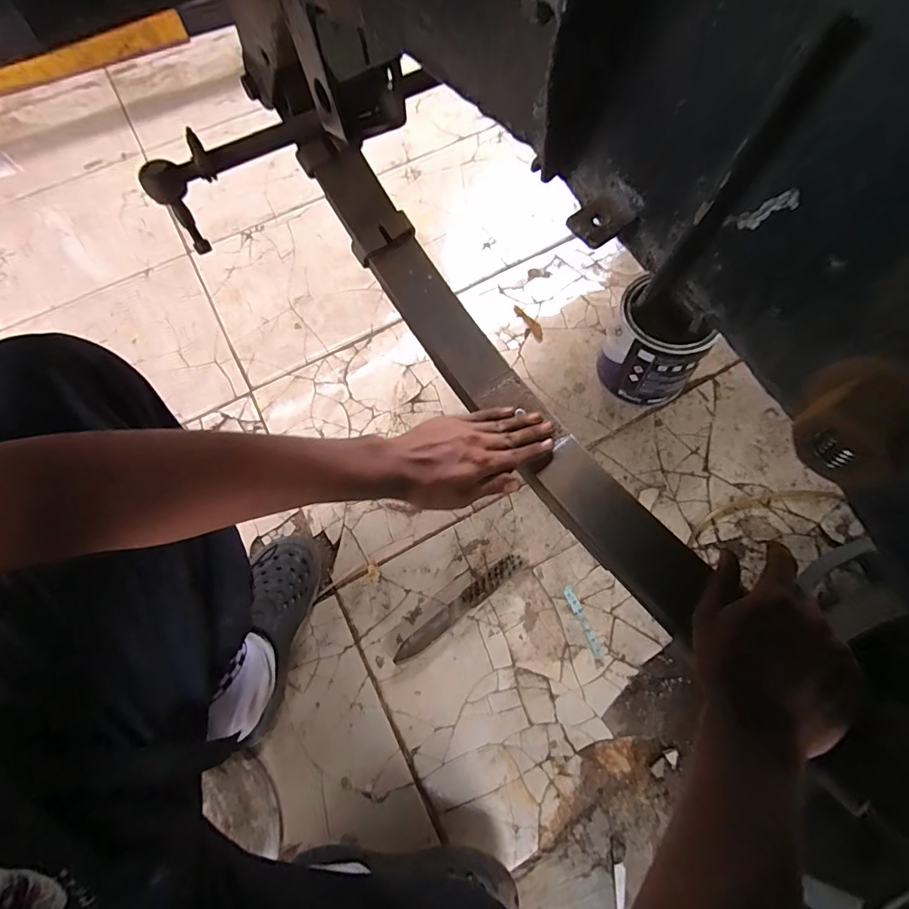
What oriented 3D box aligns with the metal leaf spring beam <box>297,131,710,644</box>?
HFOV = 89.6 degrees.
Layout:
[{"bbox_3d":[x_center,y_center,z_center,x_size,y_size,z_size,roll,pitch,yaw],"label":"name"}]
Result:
[{"bbox_3d":[0.033,-0.096,0.485,0.070,0.086,0.608,-34,77,-12],"label":"metal leaf spring beam"}]

